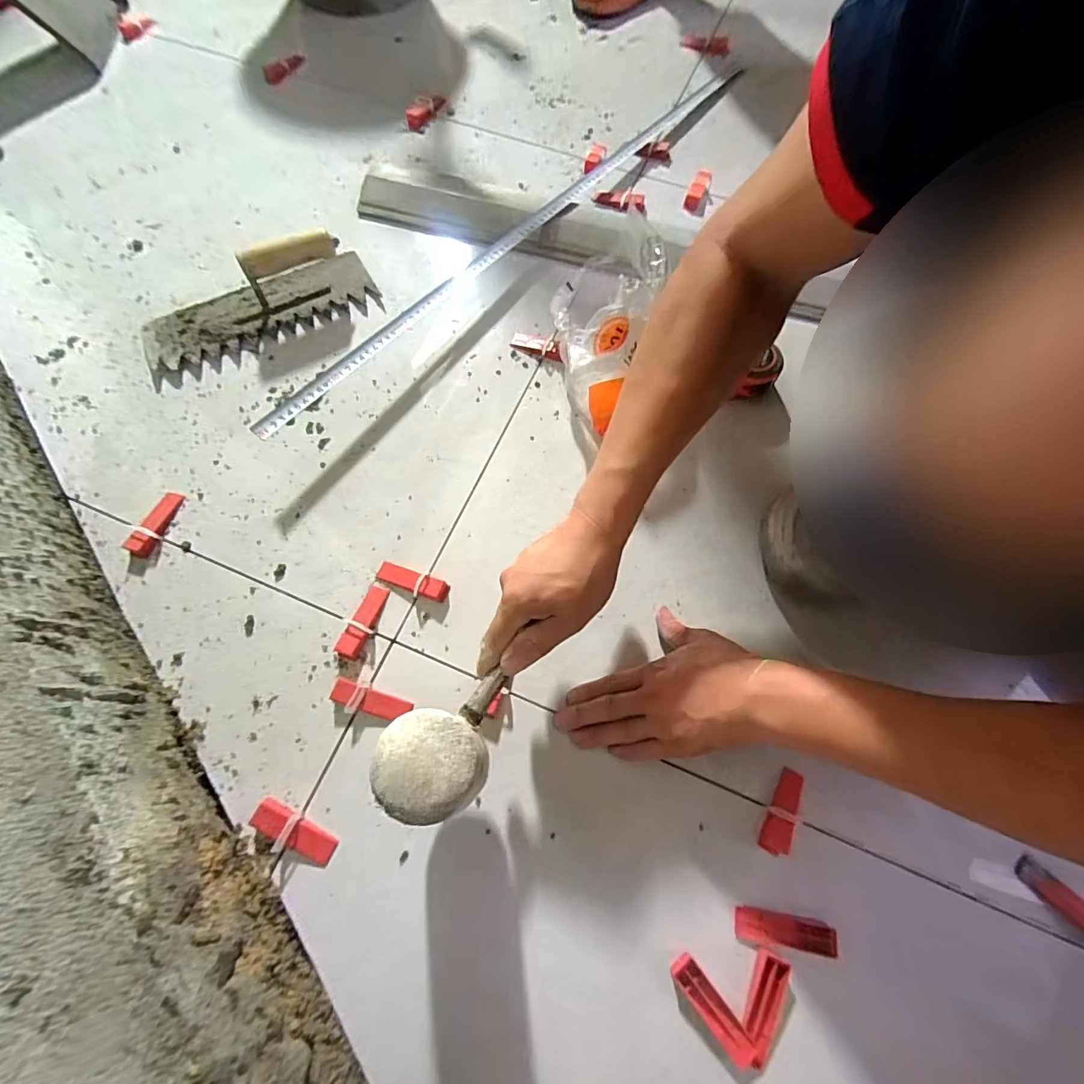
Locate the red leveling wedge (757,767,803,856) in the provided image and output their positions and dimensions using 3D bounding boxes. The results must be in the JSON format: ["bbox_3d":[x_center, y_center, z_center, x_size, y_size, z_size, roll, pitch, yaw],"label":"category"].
[{"bbox_3d":[0.207,0.231,0.402,0.022,0.011,0.068,26,71,8],"label":"red leveling wedge"}]

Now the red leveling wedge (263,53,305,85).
[{"bbox_3d":[-0.424,-0.778,0.765,0.072,0.021,0.027,-26,72,3],"label":"red leveling wedge"}]

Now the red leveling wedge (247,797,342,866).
[{"bbox_3d":[-0.207,0.243,0.391,0.073,0.012,0.023,26,71,8],"label":"red leveling wedge"}]

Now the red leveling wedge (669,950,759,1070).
[{"bbox_3d":[0.130,0.357,0.360,0.020,0.016,0.075,-36,75,-14],"label":"red leveling wedge"}]

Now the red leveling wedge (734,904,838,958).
[{"bbox_3d":[0.192,0.310,0.371,0.071,0.011,0.021,2,69,14],"label":"red leveling wedge"}]

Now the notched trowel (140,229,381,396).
[{"bbox_3d":[-0.349,-0.299,0.560,0.282,0.075,0.122,-20,72,-9],"label":"notched trowel"}]

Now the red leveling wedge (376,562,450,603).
[{"bbox_3d":[-0.130,0.039,0.469,0.074,0.010,0.022,20,71,6],"label":"red leveling wedge"}]

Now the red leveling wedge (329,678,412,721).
[{"bbox_3d":[-0.158,0.145,0.428,0.075,0.014,0.020,18,70,5],"label":"red leveling wedge"}]

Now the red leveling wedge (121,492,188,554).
[{"bbox_3d":[-0.403,-0.021,0.486,0.026,0.013,0.071,14,70,4],"label":"red leveling wedge"}]

